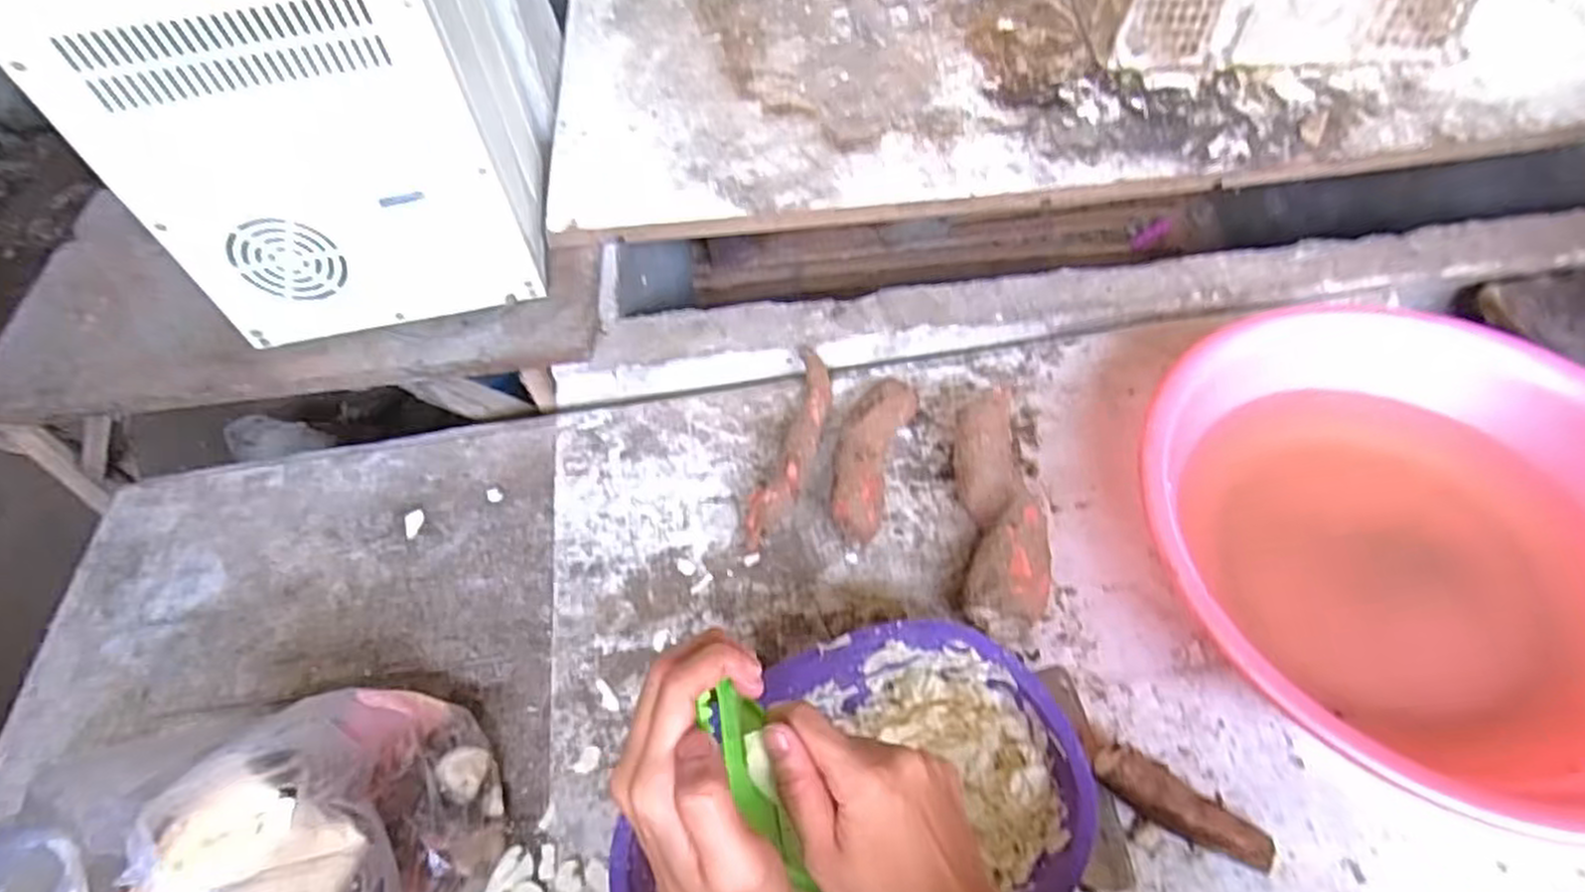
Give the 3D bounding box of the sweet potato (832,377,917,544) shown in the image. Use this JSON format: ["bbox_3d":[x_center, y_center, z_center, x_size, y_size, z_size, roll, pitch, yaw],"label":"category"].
[{"bbox_3d":[0.068,0.010,0.716,0.060,0.047,0.170,14,56,13],"label":"sweet potato"}]

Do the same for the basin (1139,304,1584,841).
[{"bbox_3d":[0.471,0.062,0.599,0.392,0.113,0.384,-2,54,3],"label":"basin"}]

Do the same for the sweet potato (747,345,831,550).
[{"bbox_3d":[0.003,-0.009,0.733,0.042,0.029,0.228,10,55,12],"label":"sweet potato"}]

